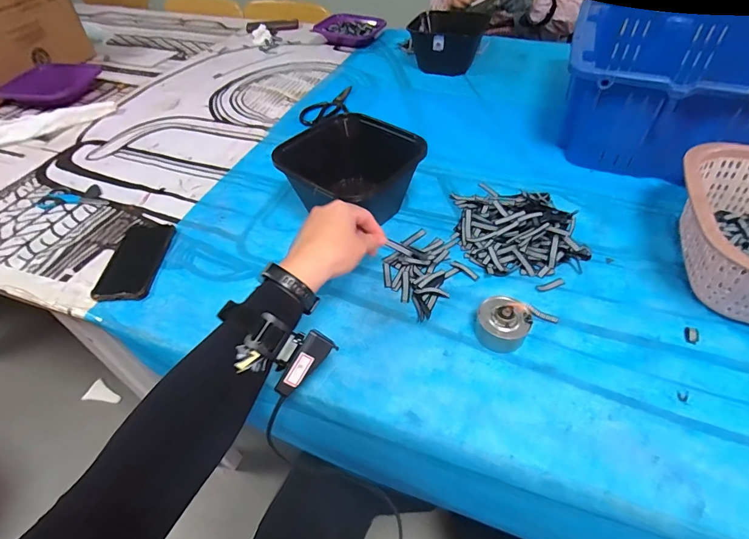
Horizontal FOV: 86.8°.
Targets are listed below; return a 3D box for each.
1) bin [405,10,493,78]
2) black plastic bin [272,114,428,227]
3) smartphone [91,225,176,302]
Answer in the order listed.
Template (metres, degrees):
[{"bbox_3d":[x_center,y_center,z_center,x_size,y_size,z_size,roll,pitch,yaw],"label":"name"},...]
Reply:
[{"bbox_3d":[0.174,-0.551,0.972,0.191,0.100,0.158,9,48,12],"label":"bin"},{"bbox_3d":[-0.037,-0.137,0.608,0.184,0.107,0.168,29,55,27],"label":"black plastic bin"},{"bbox_3d":[-0.340,-0.014,0.566,0.076,0.009,0.145,-3,47,1],"label":"smartphone"}]

